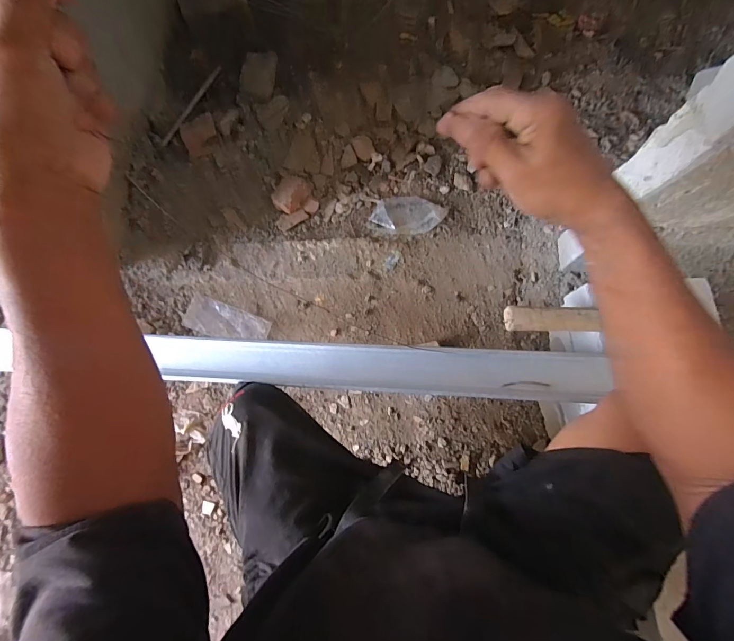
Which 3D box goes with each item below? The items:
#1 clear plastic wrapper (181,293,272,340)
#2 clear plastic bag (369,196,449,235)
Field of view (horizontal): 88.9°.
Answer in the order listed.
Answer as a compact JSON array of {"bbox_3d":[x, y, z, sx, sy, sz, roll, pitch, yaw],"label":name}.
[{"bbox_3d":[-0.314,0.007,0.840,0.192,0.012,0.079,20,75,7],"label":"clear plastic wrapper"},{"bbox_3d":[0.098,-0.256,0.895,0.175,0.022,0.104,0,74,2],"label":"clear plastic bag"}]

